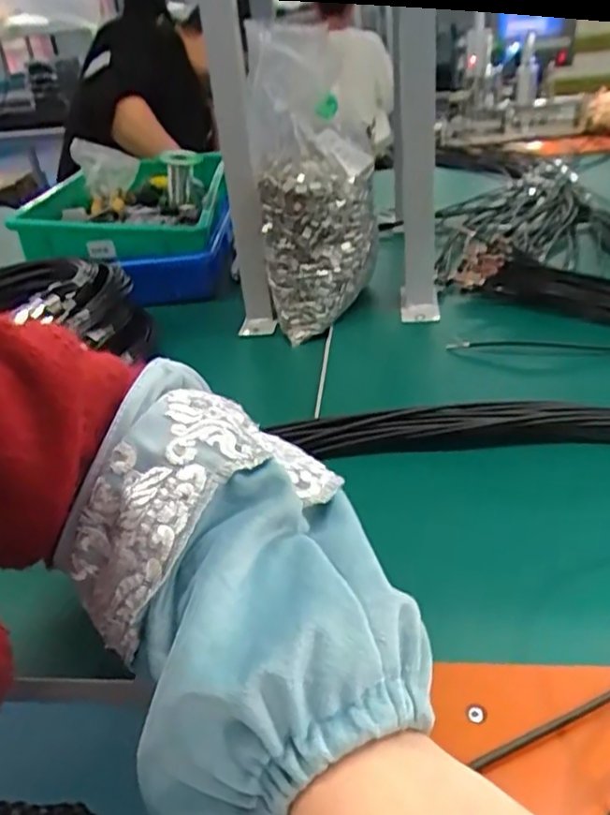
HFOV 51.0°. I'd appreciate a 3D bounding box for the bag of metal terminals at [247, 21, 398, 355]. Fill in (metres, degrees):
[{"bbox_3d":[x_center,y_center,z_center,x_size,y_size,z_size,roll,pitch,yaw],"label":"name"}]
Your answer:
[{"bbox_3d":[0.023,-0.225,0.663,0.137,0.289,0.117,-4,30,5],"label":"bag of metal terminals"}]

